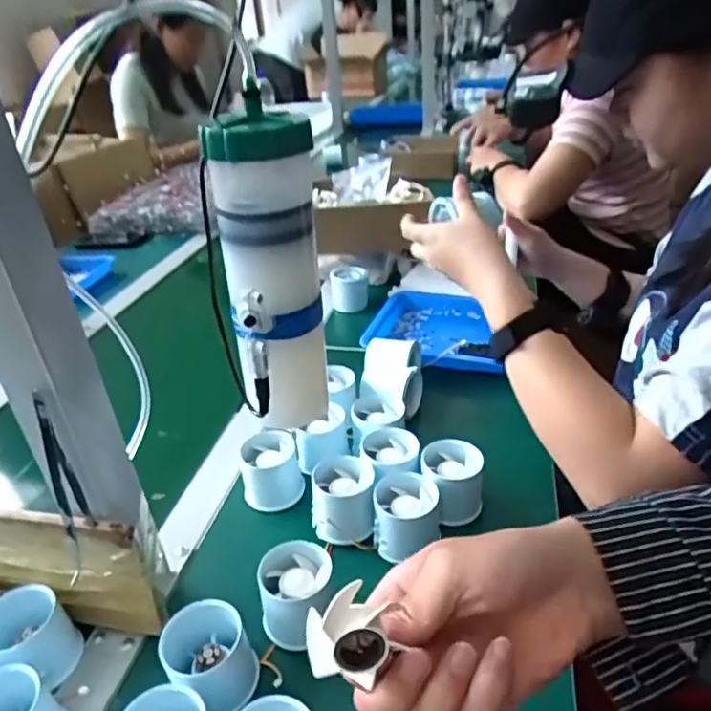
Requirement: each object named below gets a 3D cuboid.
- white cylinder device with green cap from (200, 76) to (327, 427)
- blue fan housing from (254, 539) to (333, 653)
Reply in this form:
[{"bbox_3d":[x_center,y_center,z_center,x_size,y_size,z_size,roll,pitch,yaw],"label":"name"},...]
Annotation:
[{"bbox_3d":[-0.047,-0.043,0.335,0.060,0.173,0.056,-8,31,-4],"label":"white cylinder device with green cap"},{"bbox_3d":[-0.040,0.173,0.414,0.052,0.049,0.060,-5,31,1],"label":"blue fan housing"}]

